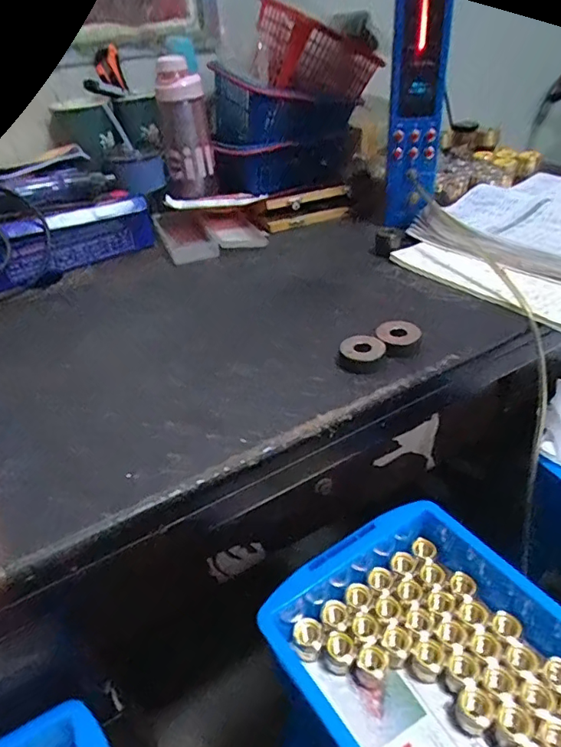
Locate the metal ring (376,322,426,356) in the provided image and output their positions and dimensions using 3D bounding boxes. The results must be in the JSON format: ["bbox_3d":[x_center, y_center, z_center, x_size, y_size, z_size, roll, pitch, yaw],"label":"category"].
[{"bbox_3d":[0.111,-0.038,0.473,0.041,0.005,0.032,-7,45,2],"label":"metal ring"}]

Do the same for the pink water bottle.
[{"bbox_3d":[-0.141,-0.360,0.766,0.076,0.186,0.060,-12,37,-9],"label":"pink water bottle"}]

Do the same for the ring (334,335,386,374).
[{"bbox_3d":[0.073,-0.018,0.459,0.038,0.015,0.043,13,40,22],"label":"ring"}]

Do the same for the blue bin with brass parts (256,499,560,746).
[{"bbox_3d":[0.168,0.296,0.455,0.248,0.079,0.357,-27,42,-27],"label":"blue bin with brass parts"}]

